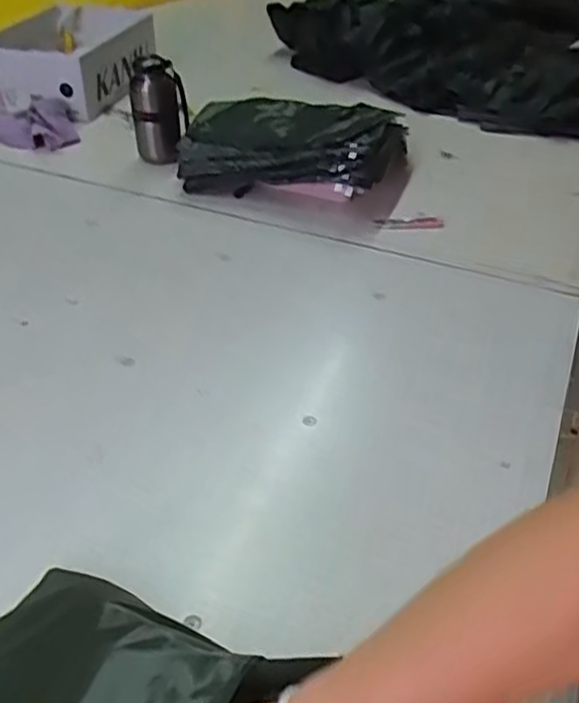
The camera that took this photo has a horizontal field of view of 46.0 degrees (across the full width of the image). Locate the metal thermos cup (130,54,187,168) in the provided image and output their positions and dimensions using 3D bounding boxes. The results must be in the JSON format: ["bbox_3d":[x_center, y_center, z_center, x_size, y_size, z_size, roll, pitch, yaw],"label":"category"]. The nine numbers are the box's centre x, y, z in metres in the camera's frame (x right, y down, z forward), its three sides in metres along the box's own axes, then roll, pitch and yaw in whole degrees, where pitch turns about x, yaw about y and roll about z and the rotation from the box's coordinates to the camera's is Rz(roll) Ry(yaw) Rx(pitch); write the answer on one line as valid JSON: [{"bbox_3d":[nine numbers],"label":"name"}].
[{"bbox_3d":[-0.214,-0.392,1.134,0.093,0.170,0.078,-7,41,-10],"label":"metal thermos cup"}]

